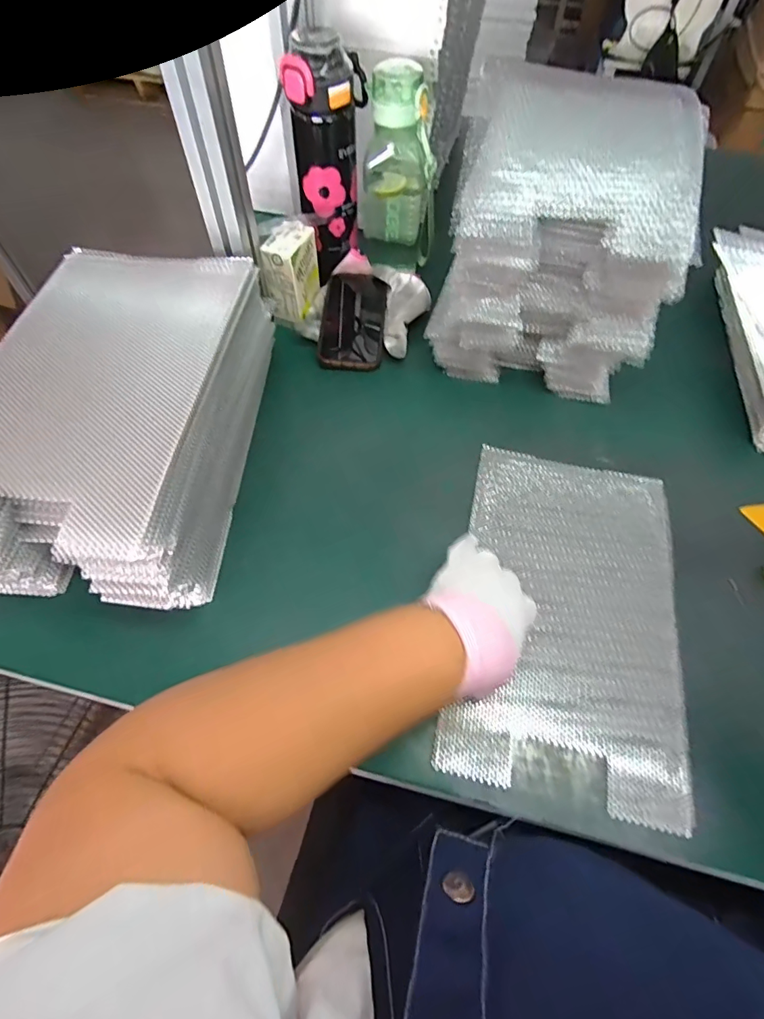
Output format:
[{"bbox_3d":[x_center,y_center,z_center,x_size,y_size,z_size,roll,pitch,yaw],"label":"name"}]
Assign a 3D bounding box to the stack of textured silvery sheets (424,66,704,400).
[{"bbox_3d":[0.202,-0.292,0.530,0.241,0.240,0.275,21,61,11],"label":"stack of textured silvery sheets"}]

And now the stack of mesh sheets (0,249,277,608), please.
[{"bbox_3d":[-0.258,-0.092,0.475,0.225,0.124,0.359,6,59,2],"label":"stack of mesh sheets"}]

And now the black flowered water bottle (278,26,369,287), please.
[{"bbox_3d":[-0.062,-0.416,0.564,0.085,0.221,0.071,-1,59,-2],"label":"black flowered water bottle"}]

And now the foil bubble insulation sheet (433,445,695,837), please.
[{"bbox_3d":[0.175,0.084,0.438,0.195,0.013,0.327,12,60,6],"label":"foil bubble insulation sheet"}]

